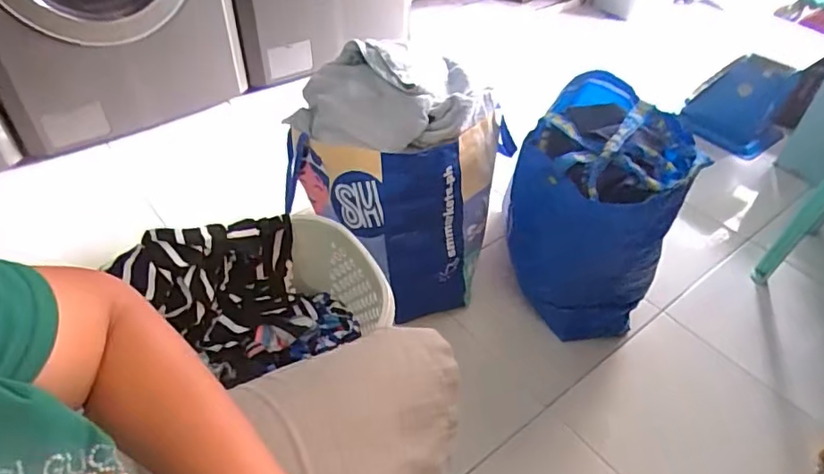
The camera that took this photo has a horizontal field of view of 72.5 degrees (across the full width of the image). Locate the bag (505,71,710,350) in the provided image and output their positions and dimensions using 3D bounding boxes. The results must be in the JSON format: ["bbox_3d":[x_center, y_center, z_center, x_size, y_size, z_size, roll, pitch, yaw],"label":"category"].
[{"bbox_3d":[0.390,-0.070,1.206,0.300,0.393,0.396,22,47,19],"label":"bag"}]

